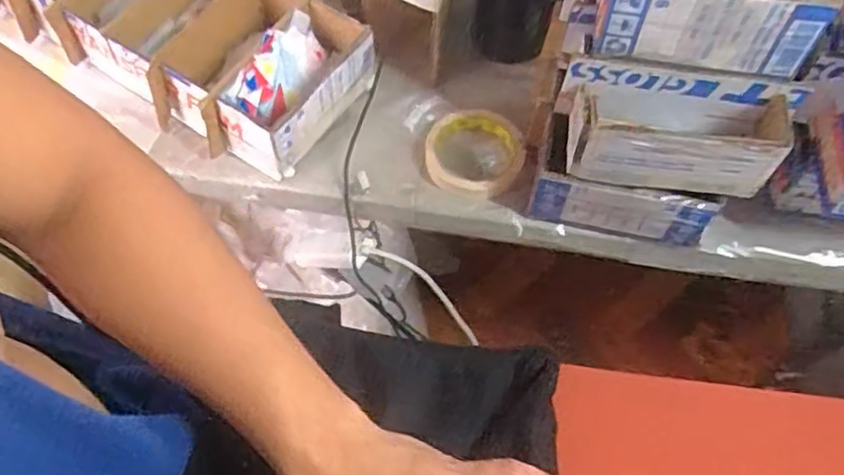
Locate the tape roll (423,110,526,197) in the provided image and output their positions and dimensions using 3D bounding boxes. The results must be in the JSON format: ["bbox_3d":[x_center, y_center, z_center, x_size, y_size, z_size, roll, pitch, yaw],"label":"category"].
[{"bbox_3d":[0.052,-0.084,0.669,0.092,0.017,0.092,0,63,0],"label":"tape roll"}]

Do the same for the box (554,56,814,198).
[{"bbox_3d":[0.200,-0.085,0.544,0.176,0.079,0.066,10,63,5],"label":"box"}]

